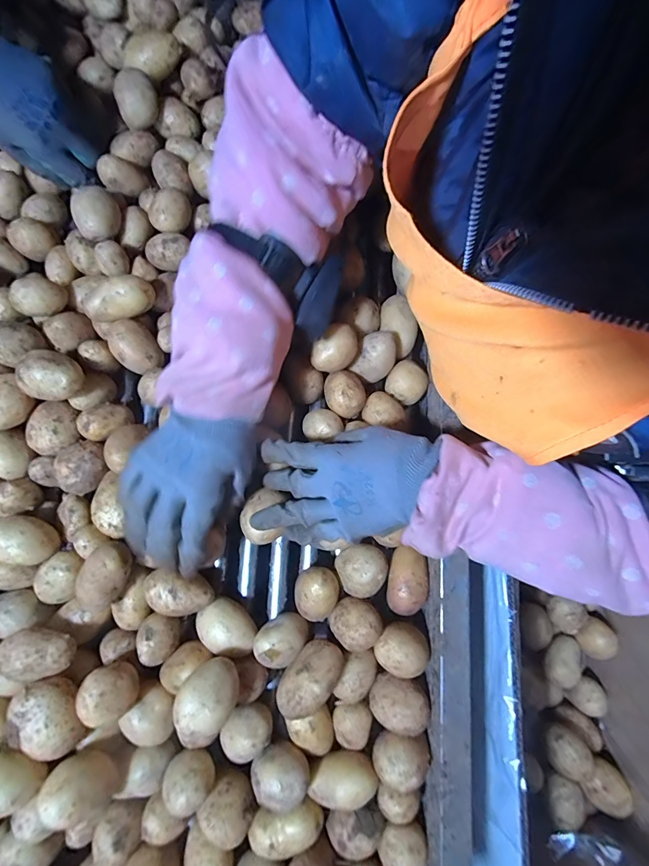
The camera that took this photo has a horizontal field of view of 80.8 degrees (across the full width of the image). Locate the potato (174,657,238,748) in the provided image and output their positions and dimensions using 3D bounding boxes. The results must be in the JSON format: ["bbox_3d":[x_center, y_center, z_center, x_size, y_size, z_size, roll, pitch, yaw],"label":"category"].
[{"bbox_3d":[-0.095,0.215,0.315,0.043,0.042,0.053,38,80,10],"label":"potato"}]

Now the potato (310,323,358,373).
[{"bbox_3d":[0.011,-0.078,0.363,0.045,0.030,0.033,-41,79,-8],"label":"potato"}]

